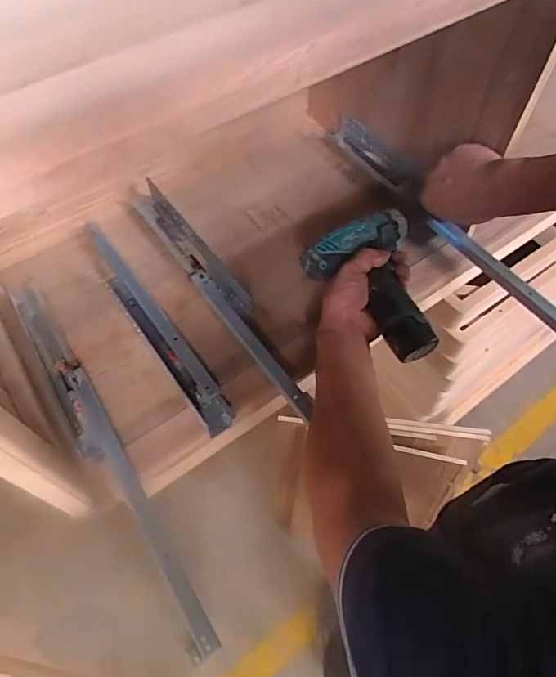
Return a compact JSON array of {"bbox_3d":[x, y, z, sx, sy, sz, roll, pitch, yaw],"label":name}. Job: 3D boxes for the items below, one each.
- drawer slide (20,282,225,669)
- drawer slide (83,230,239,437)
[{"bbox_3d":[-0.196,0.109,0.523,0.038,0.023,0.475,-32,63,-18],"label":"drawer slide"},{"bbox_3d":[-0.164,-0.029,0.606,0.039,0.020,0.362,-33,63,-18],"label":"drawer slide"}]

